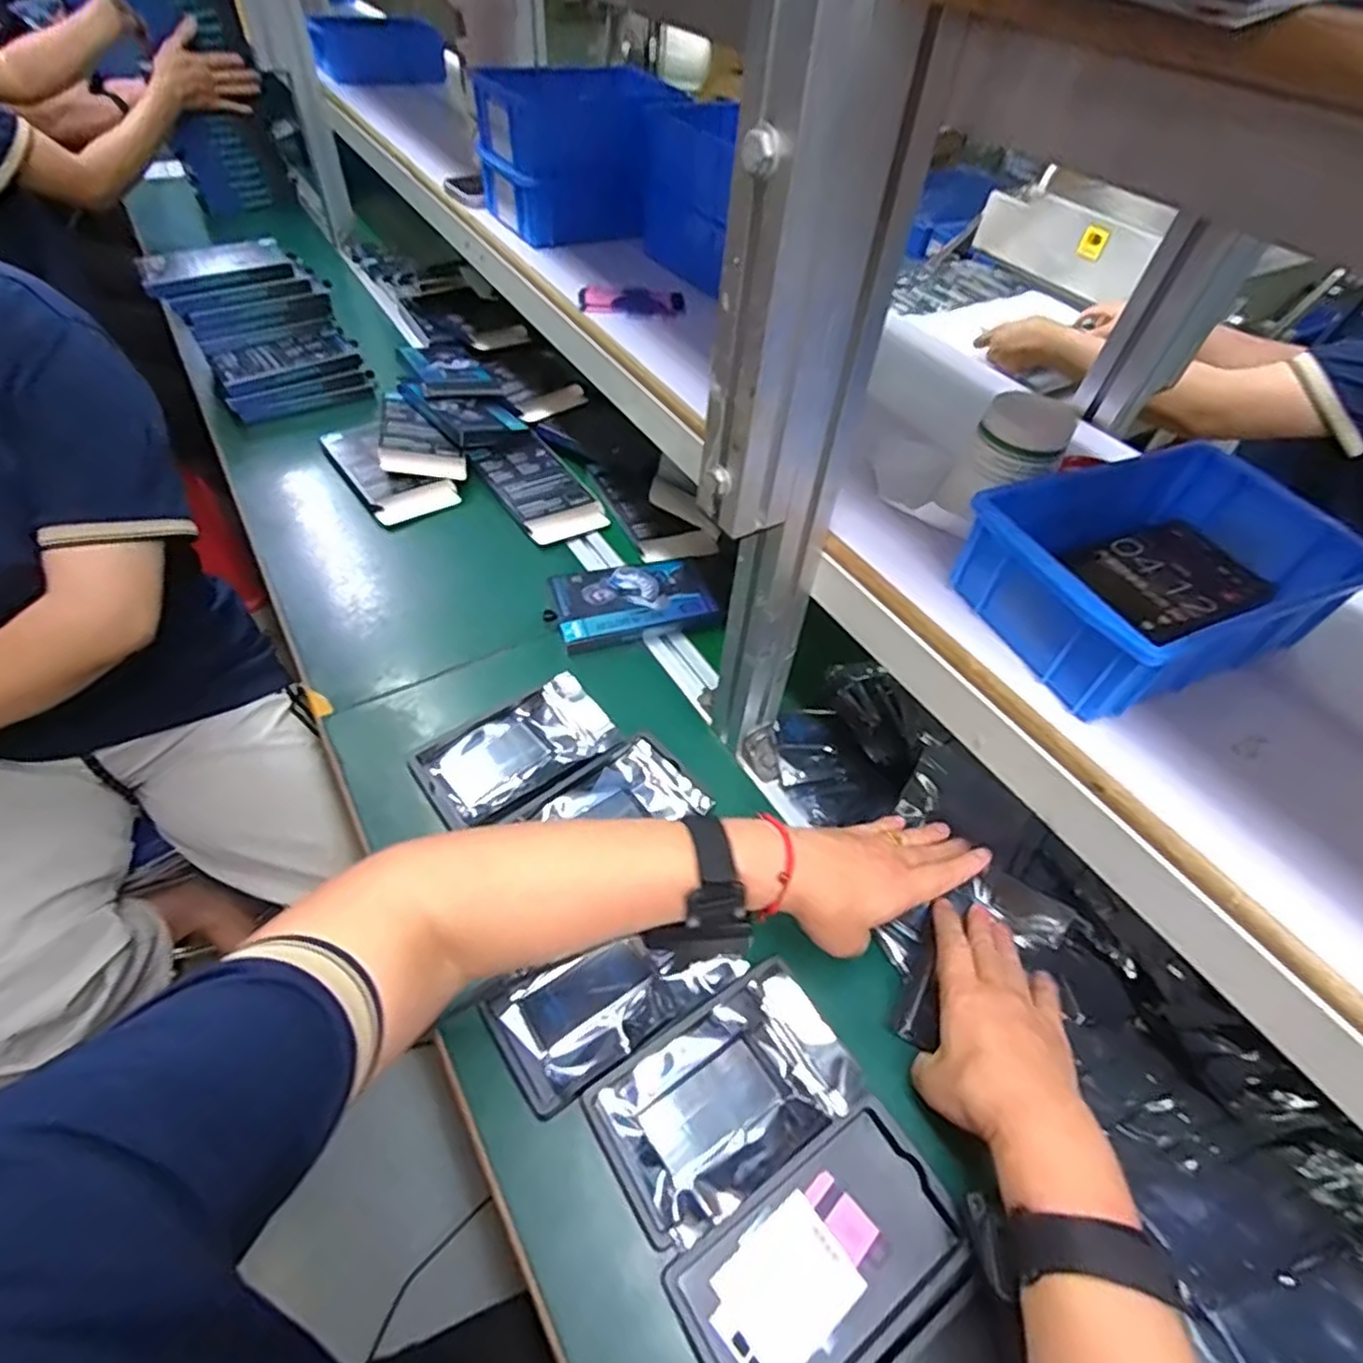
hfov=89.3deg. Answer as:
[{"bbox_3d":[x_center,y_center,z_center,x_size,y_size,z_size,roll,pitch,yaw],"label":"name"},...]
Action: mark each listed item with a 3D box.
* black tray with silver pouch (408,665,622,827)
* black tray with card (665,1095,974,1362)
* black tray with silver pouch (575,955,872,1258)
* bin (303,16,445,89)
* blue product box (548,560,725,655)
[{"bbox_3d":[-0.139,0.060,0.593,0.160,0.013,0.094,-33,60,-21],"label":"black tray with silver pouch"},{"bbox_3d":[0.080,0.329,0.392,0.157,0.018,0.092,-29,58,-19],"label":"black tray with card"},{"bbox_3d":[0.030,0.261,0.439,0.157,0.012,0.098,-29,58,-19],"label":"black tray with silver pouch"},{"bbox_3d":[-0.462,-0.973,1.069,0.191,0.075,0.074,-6,50,-12],"label":"bin"},{"bbox_3d":[-0.048,-0.086,0.708,0.159,0.024,0.093,-14,55,-9],"label":"blue product box"}]

